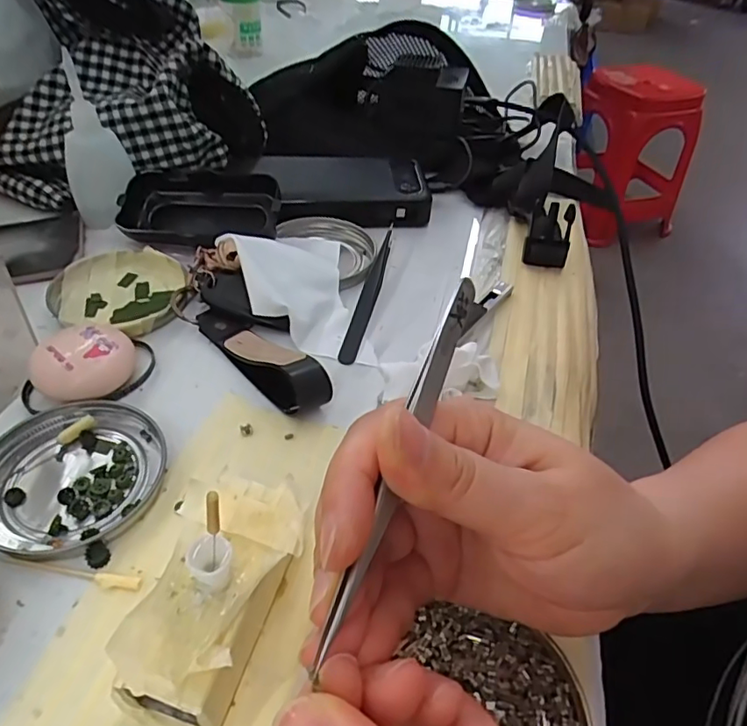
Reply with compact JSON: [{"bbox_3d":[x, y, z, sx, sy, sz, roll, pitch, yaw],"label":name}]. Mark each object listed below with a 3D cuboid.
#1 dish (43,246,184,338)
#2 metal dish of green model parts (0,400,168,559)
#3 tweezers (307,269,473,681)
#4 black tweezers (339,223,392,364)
[{"bbox_3d":[-0.158,-0.043,0.341,0.075,0.014,0.074,1,45,-4],"label":"dish"},{"bbox_3d":[-0.136,0.049,0.248,0.076,0.008,0.076,3,45,-3],"label":"metal dish of green model parts"},{"bbox_3d":[0.011,0.020,0.160,0.007,0.012,0.125,17,57,12],"label":"tweezers"},{"bbox_3d":[0.000,-0.053,0.365,0.011,0.007,0.146,11,45,6],"label":"black tweezers"}]

